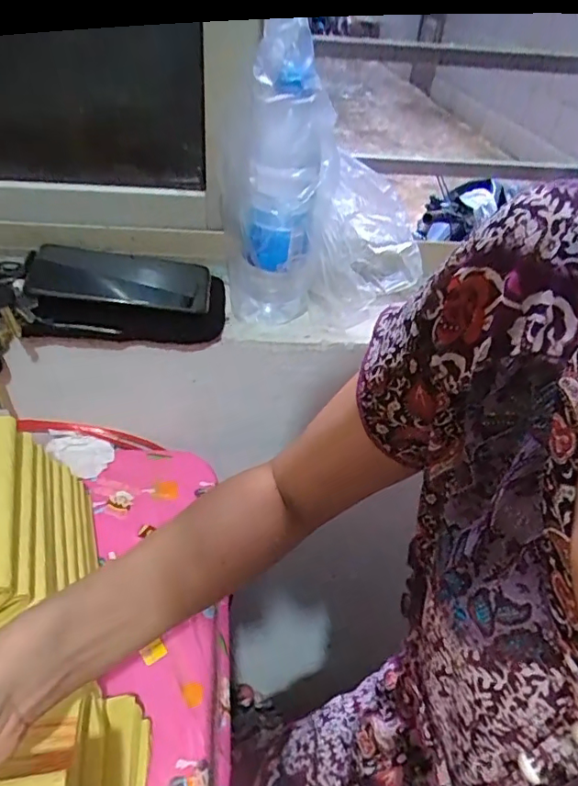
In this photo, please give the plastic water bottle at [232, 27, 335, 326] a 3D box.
[{"bbox_3d":[-0.006,-0.165,0.483,0.084,0.239,0.063,0,37,-6],"label":"plastic water bottle"}]

